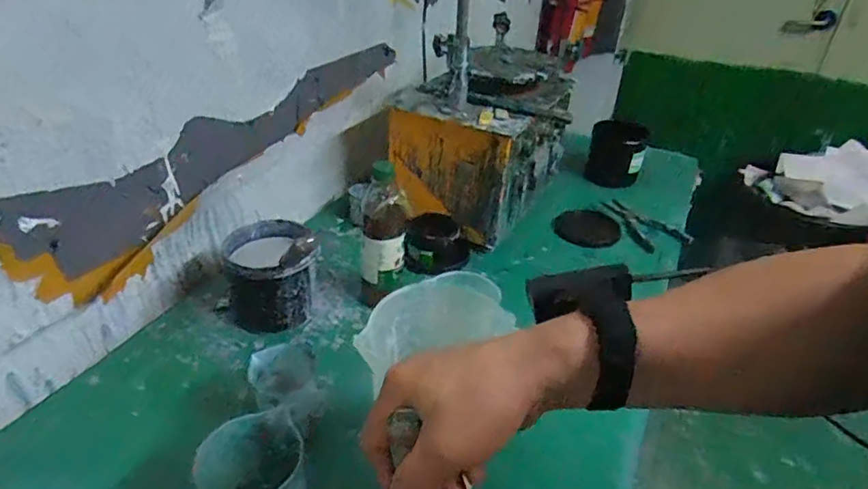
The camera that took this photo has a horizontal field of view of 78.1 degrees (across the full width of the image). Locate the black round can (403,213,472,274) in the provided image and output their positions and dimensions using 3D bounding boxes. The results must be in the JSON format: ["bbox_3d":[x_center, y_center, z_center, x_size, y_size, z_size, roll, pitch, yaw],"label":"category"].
[{"bbox_3d":[0.008,-0.002,0.954,0.106,0.062,0.099,2,34,-1],"label":"black round can"}]

